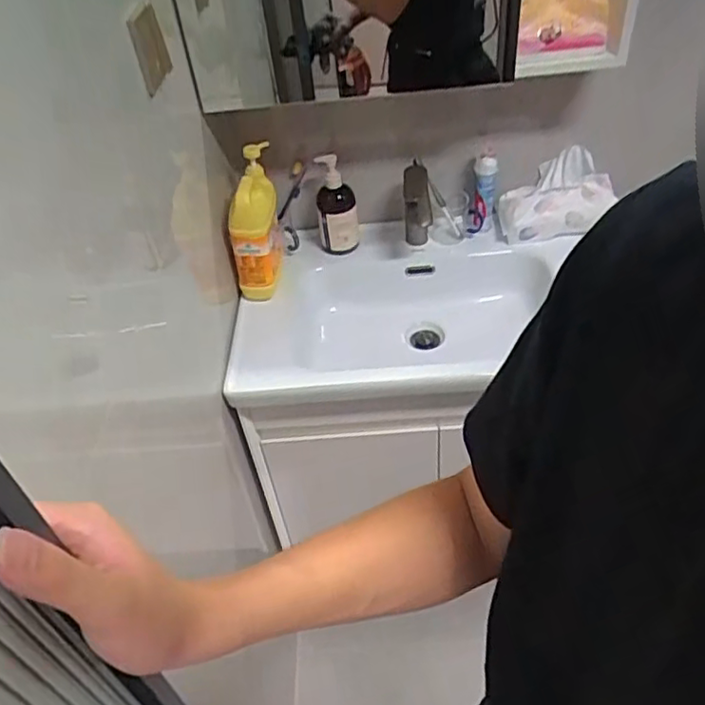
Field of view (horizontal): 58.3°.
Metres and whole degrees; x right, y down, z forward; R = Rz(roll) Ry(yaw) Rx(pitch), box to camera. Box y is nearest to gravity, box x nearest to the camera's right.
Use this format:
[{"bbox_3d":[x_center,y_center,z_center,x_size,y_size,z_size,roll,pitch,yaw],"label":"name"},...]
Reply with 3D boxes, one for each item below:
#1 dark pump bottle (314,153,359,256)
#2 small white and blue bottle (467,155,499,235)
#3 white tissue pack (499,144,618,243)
[{"bbox_3d":[-0.029,-0.277,1.195,0.074,0.197,0.070,-6,43,1],"label":"dark pump bottle"},{"bbox_3d":[0.247,-0.299,1.206,0.043,0.153,0.045,12,46,19],"label":"small white and blue bottle"},{"bbox_3d":[0.399,-0.301,1.208,0.224,0.127,0.099,-8,43,-1],"label":"white tissue pack"}]

